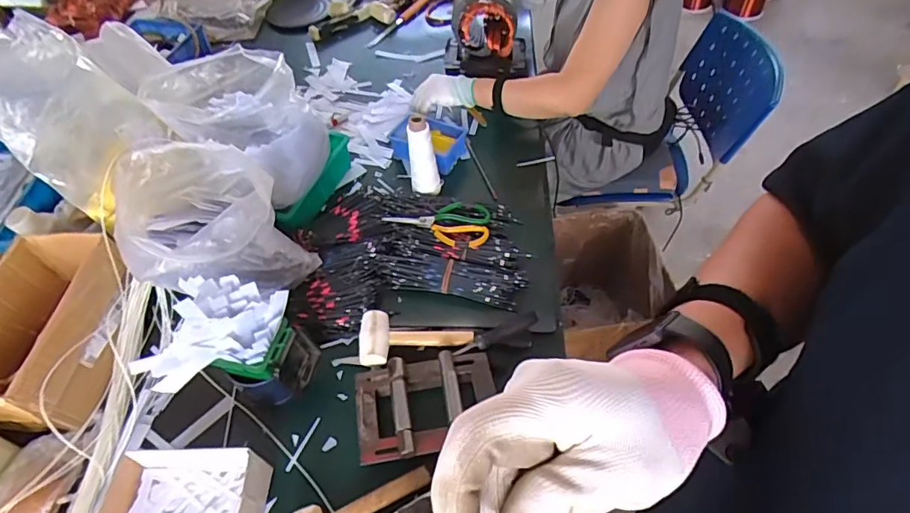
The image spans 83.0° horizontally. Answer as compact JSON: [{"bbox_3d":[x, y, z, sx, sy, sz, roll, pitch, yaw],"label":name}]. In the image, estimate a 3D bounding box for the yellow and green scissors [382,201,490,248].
[{"bbox_3d":[-0.032,-0.056,0.929,0.185,0.018,0.098,0,51,3],"label":"yellow and green scissors"}]

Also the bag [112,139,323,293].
[{"bbox_3d":[-0.365,-0.032,0.789,0.224,0.226,0.182,-33,57,-21],"label":"bag"}]

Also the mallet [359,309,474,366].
[{"bbox_3d":[-0.062,0.129,0.784,0.175,0.038,0.087,4,52,6],"label":"mallet"}]

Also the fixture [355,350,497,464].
[{"bbox_3d":[-0.038,0.214,0.732,0.197,0.061,0.139,-8,51,-4],"label":"fixture"}]

